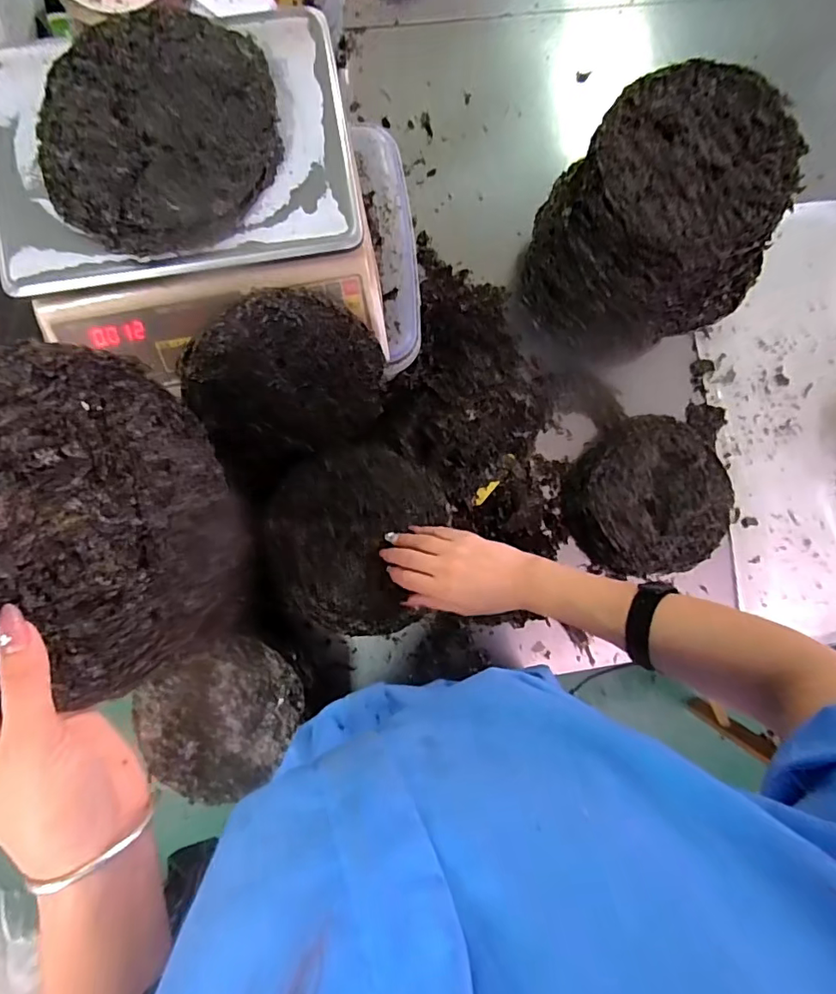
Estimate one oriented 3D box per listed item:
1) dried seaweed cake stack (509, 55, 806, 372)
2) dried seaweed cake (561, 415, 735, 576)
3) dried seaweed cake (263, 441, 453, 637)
[{"bbox_3d":[0.273,-0.305,0.654,0.214,0.280,0.235,-33,89,-4],"label":"dried seaweed cake stack"},{"bbox_3d":[0.325,0.002,0.747,0.218,0.054,0.214,0,87,-3],"label":"dried seaweed cake"},{"bbox_3d":[-0.071,0.038,0.588,0.183,0.040,0.195,0,87,-3],"label":"dried seaweed cake"}]

